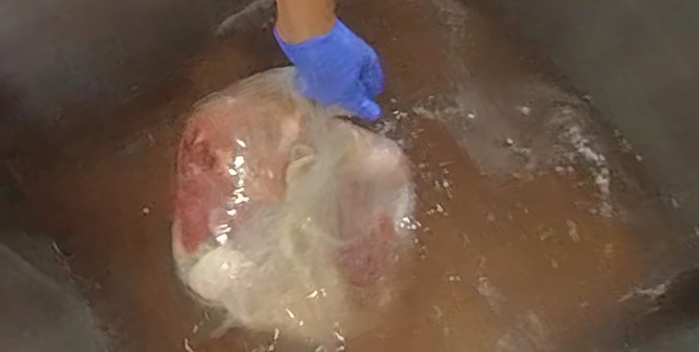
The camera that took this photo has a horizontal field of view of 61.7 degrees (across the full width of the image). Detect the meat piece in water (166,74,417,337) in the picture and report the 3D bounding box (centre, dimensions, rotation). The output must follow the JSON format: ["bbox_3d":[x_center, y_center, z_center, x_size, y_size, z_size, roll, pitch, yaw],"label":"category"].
[{"bbox_3d":[-0.074,0.034,0.660,0.279,0.078,0.251,25,75,5],"label":"meat piece in water"}]

